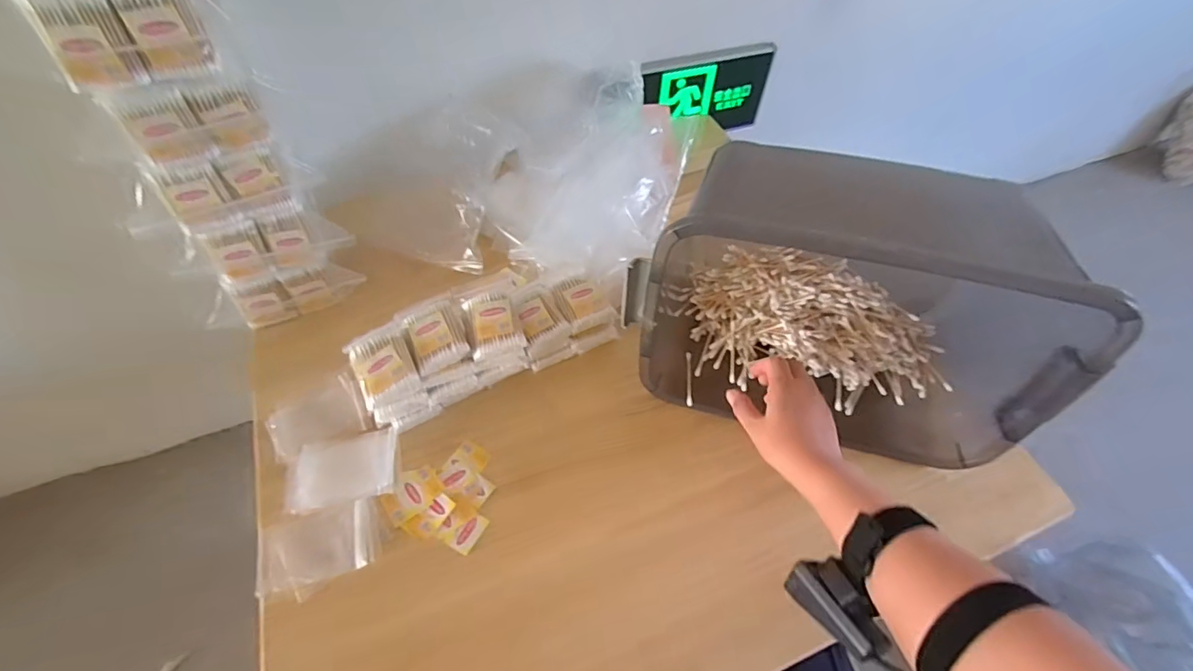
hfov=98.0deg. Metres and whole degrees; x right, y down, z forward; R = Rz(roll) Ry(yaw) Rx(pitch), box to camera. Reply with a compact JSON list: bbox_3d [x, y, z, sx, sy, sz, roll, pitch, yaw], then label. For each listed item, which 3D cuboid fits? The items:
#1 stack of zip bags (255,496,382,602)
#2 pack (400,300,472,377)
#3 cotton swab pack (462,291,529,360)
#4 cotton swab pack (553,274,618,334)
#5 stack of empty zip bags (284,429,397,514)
[{"bbox_3d":[-0.269,0.207,0.503,0.113,0.011,0.077,-14,55,-11],"label":"stack of zip bags"},{"bbox_3d":[-0.172,0.001,0.556,0.056,0.018,0.070,-22,57,-17],"label":"pack"},{"bbox_3d":[-0.111,-0.014,0.562,0.054,0.024,0.069,-14,55,-11],"label":"cotton swab pack"},{"bbox_3d":[-0.018,-0.041,0.602,0.053,0.019,0.070,-24,57,-18],"label":"cotton swab pack"},{"bbox_3d":[-0.264,0.140,0.542,0.109,0.011,0.071,-11,54,-9],"label":"stack of empty zip bags"}]

